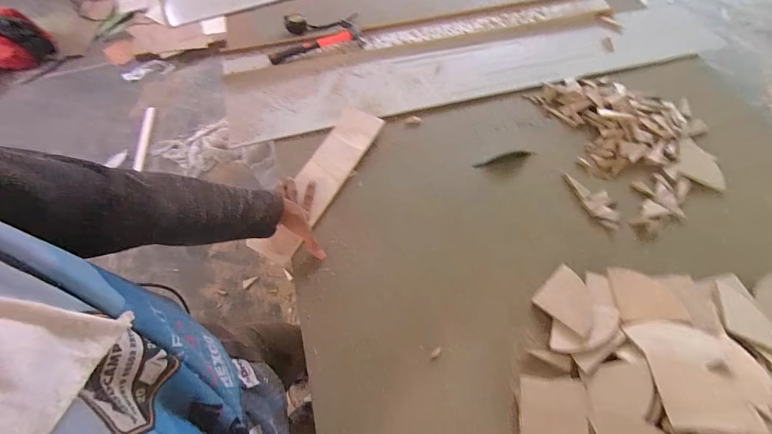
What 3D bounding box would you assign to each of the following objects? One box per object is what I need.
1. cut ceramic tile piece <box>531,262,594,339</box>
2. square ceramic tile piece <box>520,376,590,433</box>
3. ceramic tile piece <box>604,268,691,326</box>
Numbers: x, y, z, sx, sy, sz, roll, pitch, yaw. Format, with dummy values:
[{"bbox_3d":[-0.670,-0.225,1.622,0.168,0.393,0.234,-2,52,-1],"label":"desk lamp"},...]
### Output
[{"bbox_3d":[0.337,0.148,0.599,0.096,0.004,0.097,36,73,31],"label":"cut ceramic tile piece"},{"bbox_3d":[0.263,0.313,0.516,0.102,0.014,0.109,10,63,5],"label":"square ceramic tile piece"},{"bbox_3d":[0.459,0.137,0.584,0.095,0.008,0.101,-4,48,17],"label":"ceramic tile piece"}]

